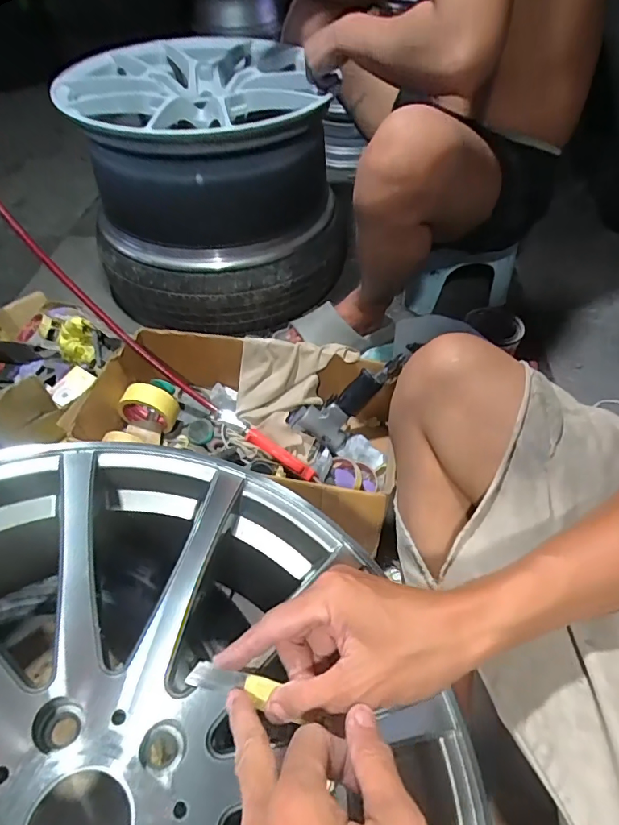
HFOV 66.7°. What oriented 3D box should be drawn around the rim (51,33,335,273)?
[{"bbox_3d":[-0.220,-0.549,0.975,0.458,0.250,0.493,-18,52,-14],"label":"rim"}]

